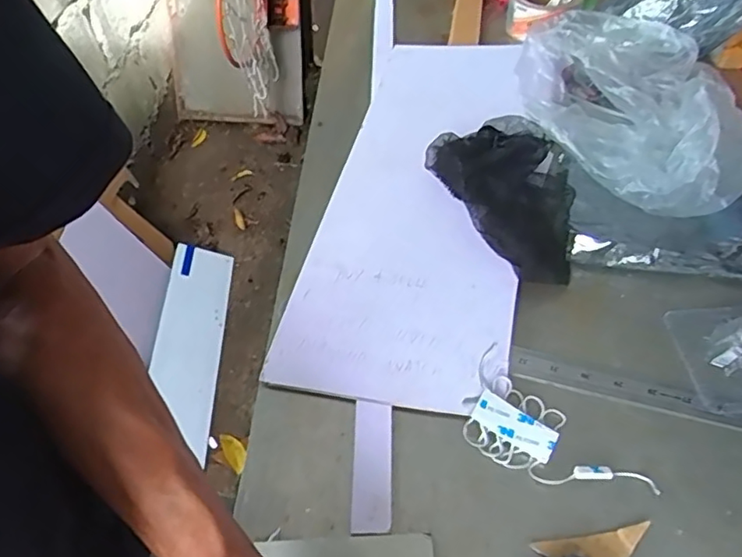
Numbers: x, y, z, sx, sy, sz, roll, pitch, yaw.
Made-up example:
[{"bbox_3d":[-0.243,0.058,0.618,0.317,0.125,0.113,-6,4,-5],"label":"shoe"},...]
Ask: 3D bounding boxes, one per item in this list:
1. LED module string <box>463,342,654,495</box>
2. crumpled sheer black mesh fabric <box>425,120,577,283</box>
[{"bbox_3d":[0.123,0.117,0.438,0.071,0.019,0.148,-32,54,-22],"label":"LED module string"},{"bbox_3d":[0.155,-0.088,0.596,0.137,0.055,0.190,-22,51,-15],"label":"crumpled sheer black mesh fabric"}]

